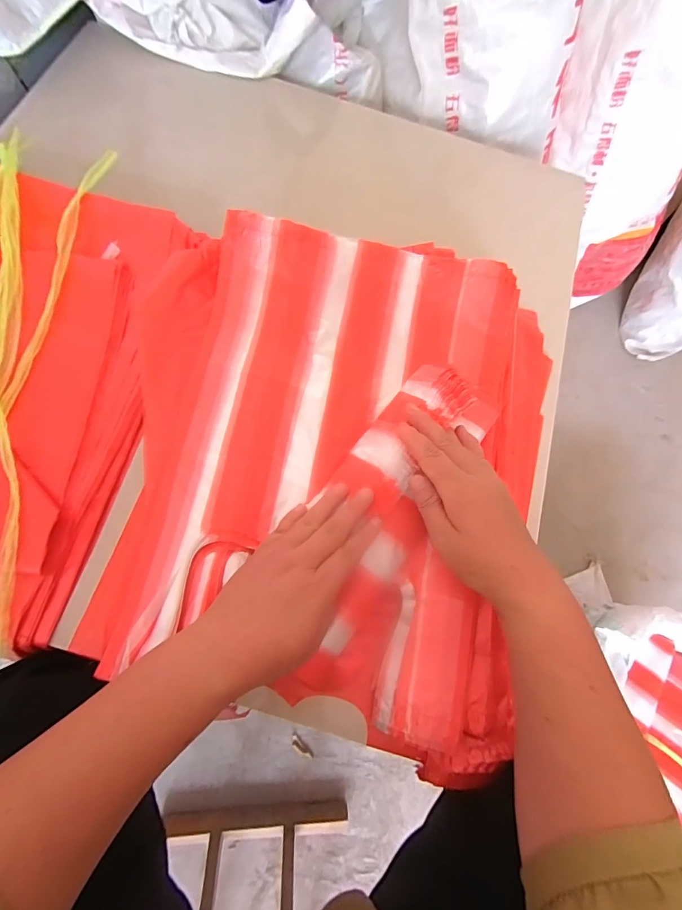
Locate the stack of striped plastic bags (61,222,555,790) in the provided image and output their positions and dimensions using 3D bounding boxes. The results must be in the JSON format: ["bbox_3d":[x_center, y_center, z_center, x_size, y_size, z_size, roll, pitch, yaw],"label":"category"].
[{"bbox_3d":[-0.009,0.002,0.393,0.442,0.098,0.469,16,78,2],"label":"stack of striped plastic bags"}]

